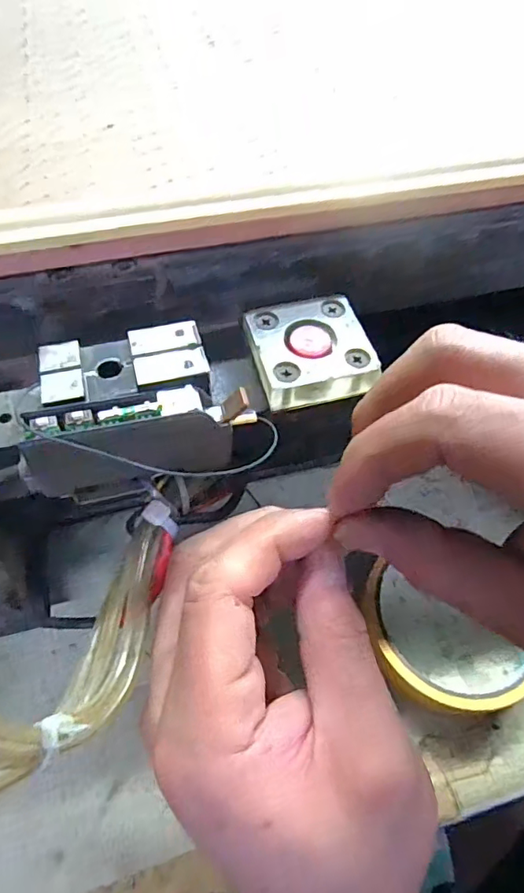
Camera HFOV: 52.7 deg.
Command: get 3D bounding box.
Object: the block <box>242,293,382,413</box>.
[{"bbox_3d":[0.017,-0.034,0.194,0.041,0.015,0.041,-12,55,-10],"label":"block"}]

